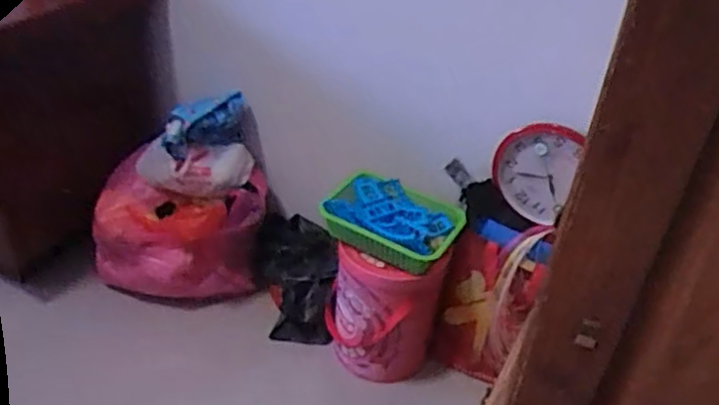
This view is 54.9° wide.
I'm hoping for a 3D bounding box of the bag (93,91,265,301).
[{"bbox_3d":[-0.468,0.018,1.817,0.444,0.481,0.246,-8,38,-16],"label":"bag"}]

